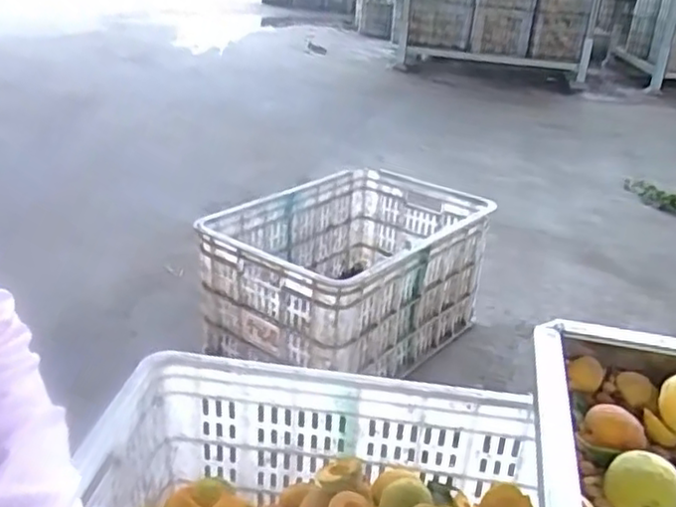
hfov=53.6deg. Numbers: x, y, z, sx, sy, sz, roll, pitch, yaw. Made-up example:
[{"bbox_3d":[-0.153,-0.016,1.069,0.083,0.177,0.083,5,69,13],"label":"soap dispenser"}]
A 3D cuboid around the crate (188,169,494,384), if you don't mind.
[{"bbox_3d":[0.028,0.034,1.375,0.366,0.253,0.542,22,31,33],"label":"crate"}]

